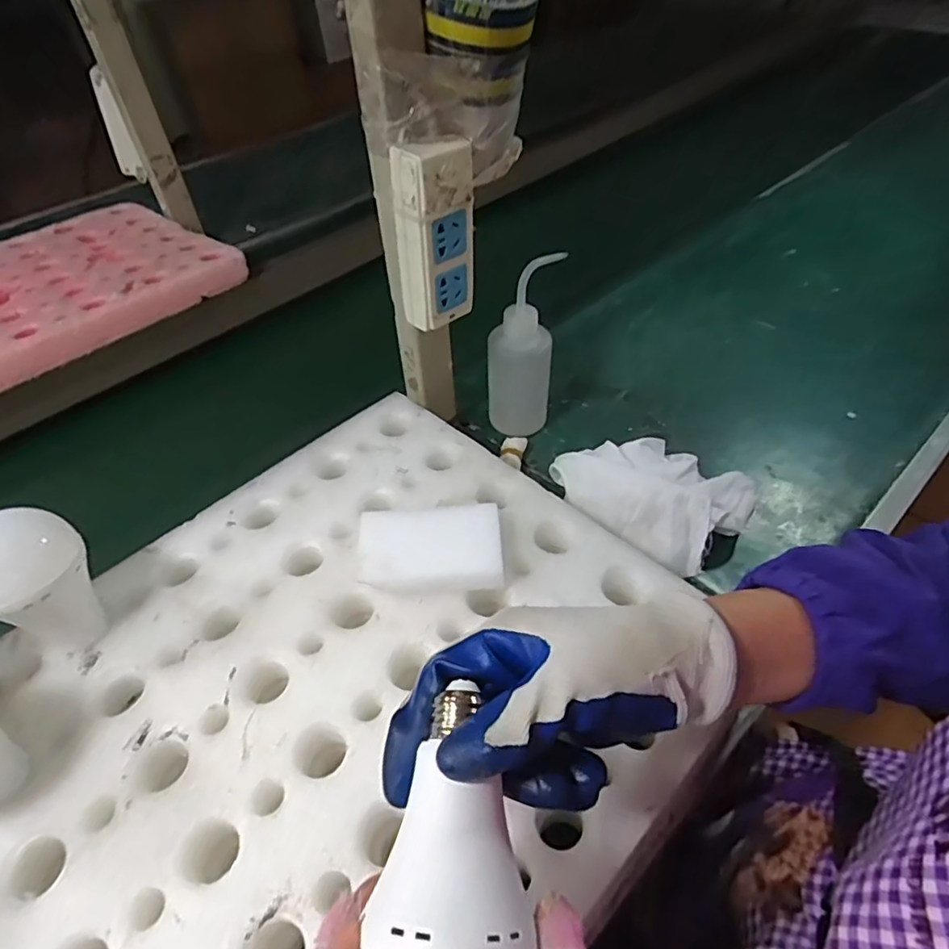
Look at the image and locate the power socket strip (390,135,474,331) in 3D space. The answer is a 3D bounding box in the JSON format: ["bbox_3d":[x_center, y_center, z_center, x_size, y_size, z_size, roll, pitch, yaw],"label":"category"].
[{"bbox_3d":[-0.029,-0.179,0.439,0.053,0.126,0.031,-36,56,-26],"label":"power socket strip"}]

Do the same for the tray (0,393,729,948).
[{"bbox_3d":[-0.122,0.152,0.336,0.511,0.028,0.366,-37,56,-27],"label":"tray"}]

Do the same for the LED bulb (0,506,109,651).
[{"bbox_3d":[-0.266,0.071,0.368,0.068,0.085,0.064,19,52,19],"label":"LED bulb"}]

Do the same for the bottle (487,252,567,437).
[{"bbox_3d":[0.047,-0.119,0.570,0.066,0.163,0.070,1,48,4],"label":"bottle"}]

